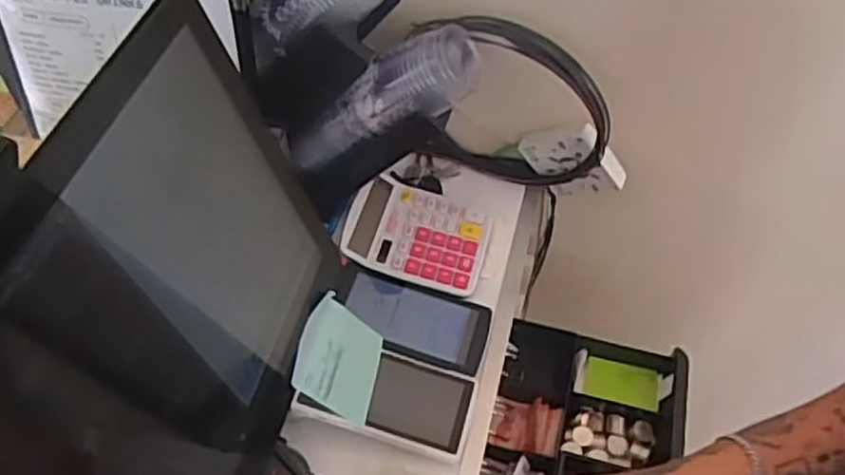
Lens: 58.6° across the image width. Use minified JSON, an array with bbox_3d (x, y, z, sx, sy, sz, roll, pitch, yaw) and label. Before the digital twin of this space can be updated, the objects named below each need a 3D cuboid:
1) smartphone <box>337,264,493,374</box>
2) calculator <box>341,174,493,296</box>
[{"bbox_3d":[-0.010,0.076,0.729,0.147,0.011,0.088,19,47,1],"label":"smartphone"},{"bbox_3d":[-0.003,-0.007,0.790,0.142,0.026,0.116,18,58,0],"label":"calculator"}]

